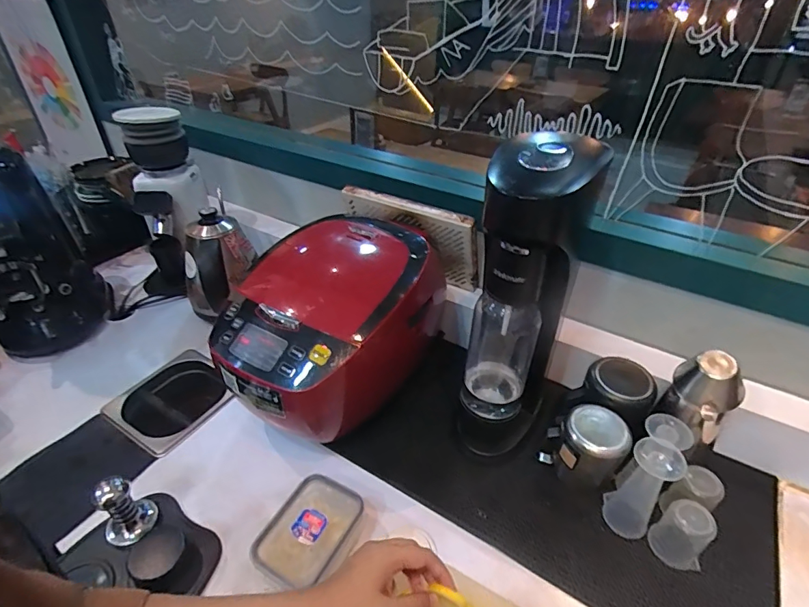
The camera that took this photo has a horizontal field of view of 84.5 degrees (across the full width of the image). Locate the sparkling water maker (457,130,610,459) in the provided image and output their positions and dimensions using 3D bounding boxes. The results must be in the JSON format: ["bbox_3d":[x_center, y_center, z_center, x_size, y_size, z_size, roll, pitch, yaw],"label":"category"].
[{"bbox_3d":[0.143,0.010,0.568,0.110,0.417,0.169,12,38,15],"label":"sparkling water maker"}]

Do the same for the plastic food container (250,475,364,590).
[{"bbox_3d":[-0.111,0.273,0.529,0.089,0.044,0.120,19,41,23],"label":"plastic food container"}]

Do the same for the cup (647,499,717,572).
[{"bbox_3d":[0.321,0.266,0.513,0.047,0.070,0.057,-27,45,-32],"label":"cup"}]

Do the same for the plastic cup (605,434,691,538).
[{"bbox_3d":[0.283,0.214,0.528,0.052,0.140,0.054,1,37,0],"label":"plastic cup"}]

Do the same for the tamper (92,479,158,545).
[{"bbox_3d":[-0.338,0.250,0.538,0.050,0.082,0.055,1,37,0],"label":"tamper"}]

